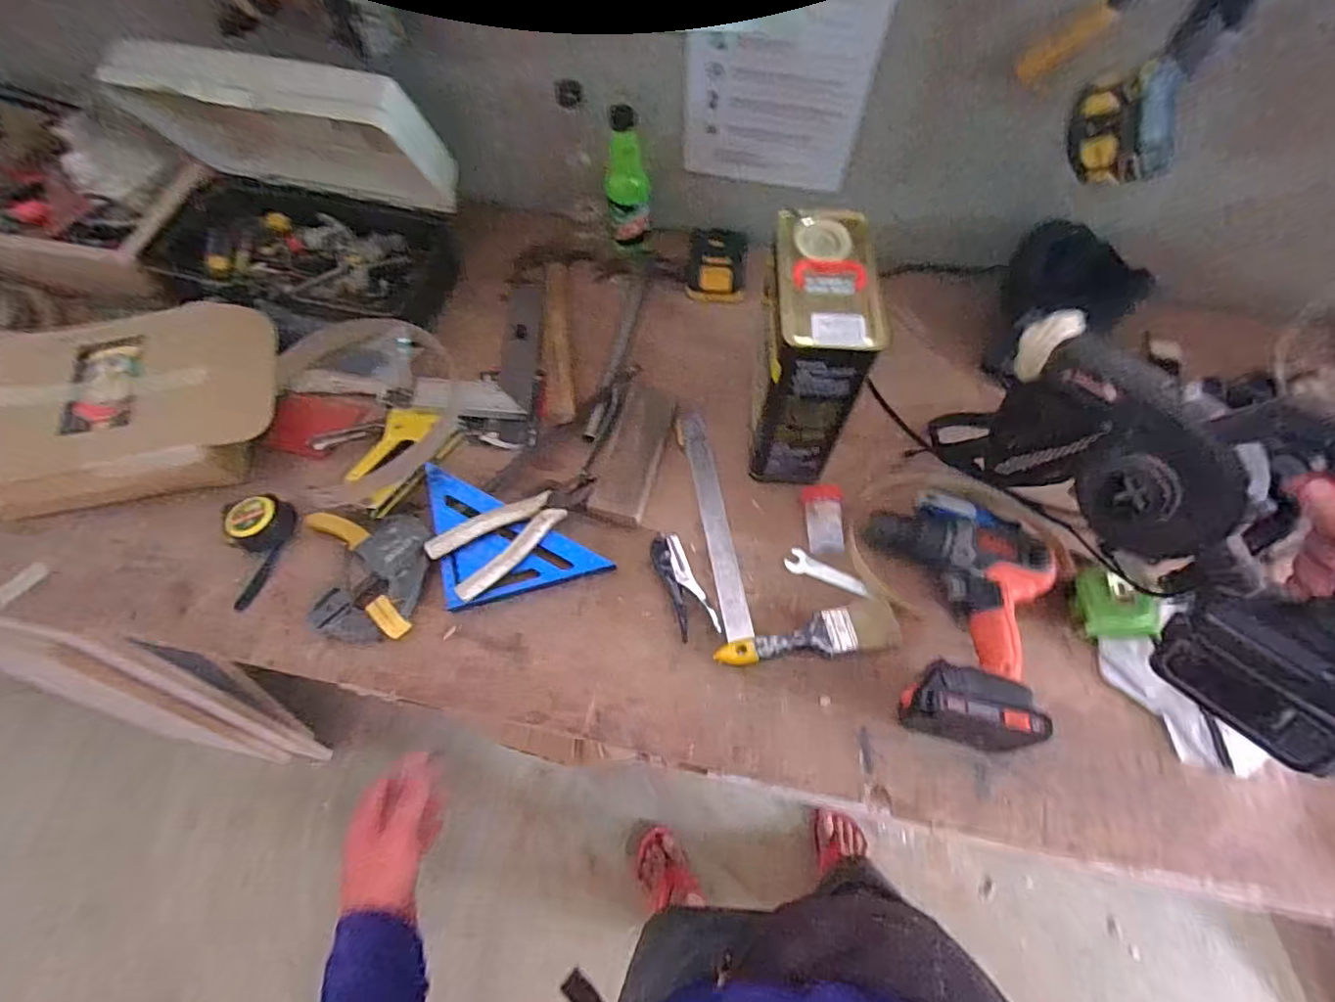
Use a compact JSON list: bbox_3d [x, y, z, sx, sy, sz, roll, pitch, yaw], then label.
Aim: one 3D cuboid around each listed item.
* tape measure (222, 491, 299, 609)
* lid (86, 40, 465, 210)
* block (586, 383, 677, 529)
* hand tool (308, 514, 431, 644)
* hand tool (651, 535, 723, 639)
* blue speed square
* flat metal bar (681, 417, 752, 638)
[{"bbox_3d":[-0.459,0.053,0.665,0.048,0.052,0.121,14,66,7],"label":"tape measure"},{"bbox_3d":[-0.470,-0.454,0.752,0.388,0.237,0.068,10,88,7],"label":"lid"},{"bbox_3d":[-0.039,-0.056,0.718,0.061,0.021,0.174,13,66,7],"label":"block"},{"bbox_3d":[-0.322,0.080,0.658,0.121,0.030,0.142,-7,65,-2],"label":"hand tool"},{"bbox_3d":[0.016,0.090,0.656,0.039,0.015,0.118,-19,66,-7],"label":"hand tool"},{"bbox_3d":[-0.197,0.060,0.667,0.234,0.027,0.123,26,69,13],"label":"blue speed square"},{"bbox_3d":[0.055,0.019,0.700,0.031,0.006,0.287,-3,63,-14],"label":"flat metal bar"}]

